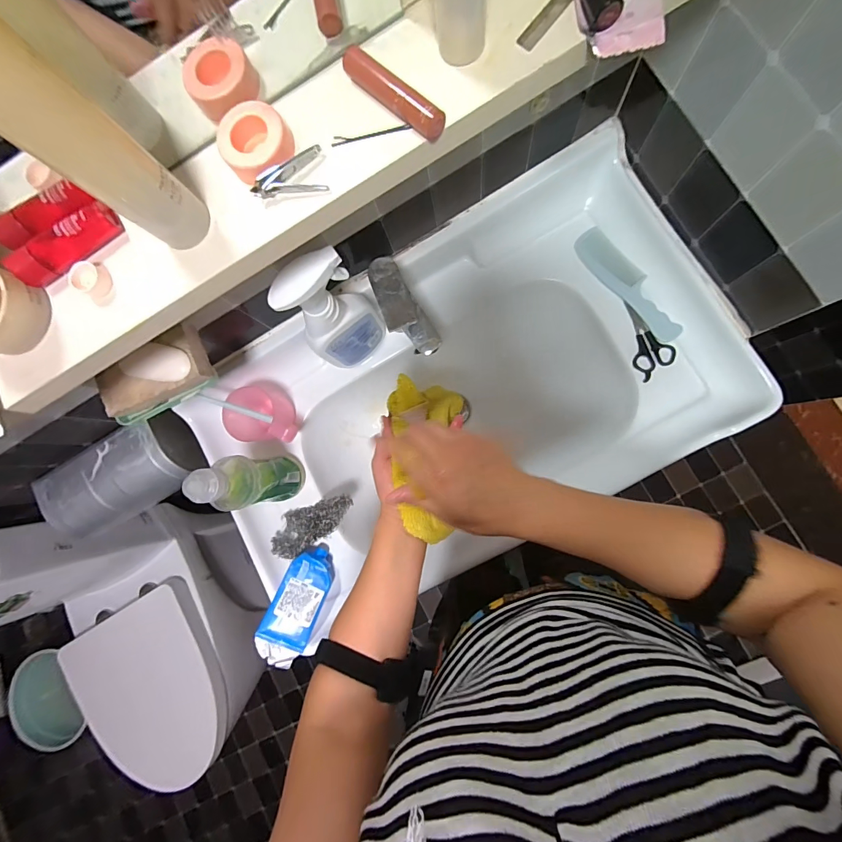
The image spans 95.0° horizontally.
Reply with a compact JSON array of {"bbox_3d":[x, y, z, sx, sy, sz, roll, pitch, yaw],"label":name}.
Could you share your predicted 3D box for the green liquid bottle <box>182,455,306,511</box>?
[{"bbox_3d":[-0.244,0.088,0.561,0.058,0.231,0.069,-1,86,7],"label":"green liquid bottle"}]

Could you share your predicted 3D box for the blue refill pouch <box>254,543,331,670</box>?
[{"bbox_3d":[-0.195,0.290,0.614,0.072,0.033,0.177,19,75,8],"label":"blue refill pouch"}]

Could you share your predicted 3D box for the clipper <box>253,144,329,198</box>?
[{"bbox_3d":[-0.098,-0.185,0.287,0.052,0.010,0.031,-5,85,7],"label":"clipper"}]

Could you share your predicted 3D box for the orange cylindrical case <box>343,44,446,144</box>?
[{"bbox_3d":[-0.021,-0.233,0.273,0.086,0.019,0.018,41,92,8],"label":"orange cylindrical case"}]

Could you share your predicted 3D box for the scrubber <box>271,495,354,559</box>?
[{"bbox_3d":[-0.185,0.169,0.648,0.143,0.032,0.069,-33,82,4],"label":"scrubber"}]

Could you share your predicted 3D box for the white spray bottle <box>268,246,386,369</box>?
[{"bbox_3d":[-0.116,-0.141,0.539,0.100,0.242,0.049,-35,82,4],"label":"white spray bottle"}]

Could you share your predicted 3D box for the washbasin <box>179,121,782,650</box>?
[{"bbox_3d":[0.063,-0.028,0.655,0.797,0.162,0.486,-31,83,4],"label":"washbasin"}]

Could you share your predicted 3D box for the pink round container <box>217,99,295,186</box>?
[{"bbox_3d":[-0.122,-0.206,0.282,0.049,0.019,0.042,-36,82,4],"label":"pink round container"}]

